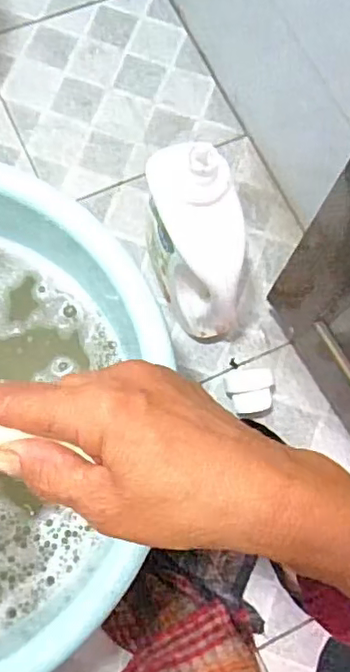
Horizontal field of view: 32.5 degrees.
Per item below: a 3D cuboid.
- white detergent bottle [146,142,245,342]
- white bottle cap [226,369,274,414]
[{"bbox_3d":[0.023,-0.098,0.678,0.091,0.252,0.163,-9,74,-7],"label":"white detergent bottle"},{"bbox_3d":[0.092,0.070,0.748,0.056,0.039,0.052,1,73,-2],"label":"white bottle cap"}]

